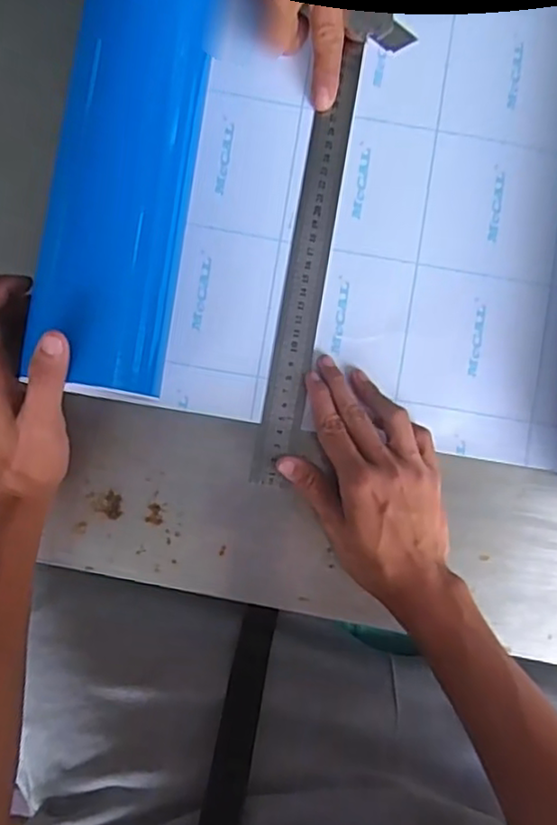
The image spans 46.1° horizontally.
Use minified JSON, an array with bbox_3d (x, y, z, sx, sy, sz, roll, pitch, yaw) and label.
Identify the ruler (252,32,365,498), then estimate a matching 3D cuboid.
[{"bbox_3d":[0.022,-0.106,0.466,0.029,0.004,0.313,11,86,-3],"label":"ruler"}]

